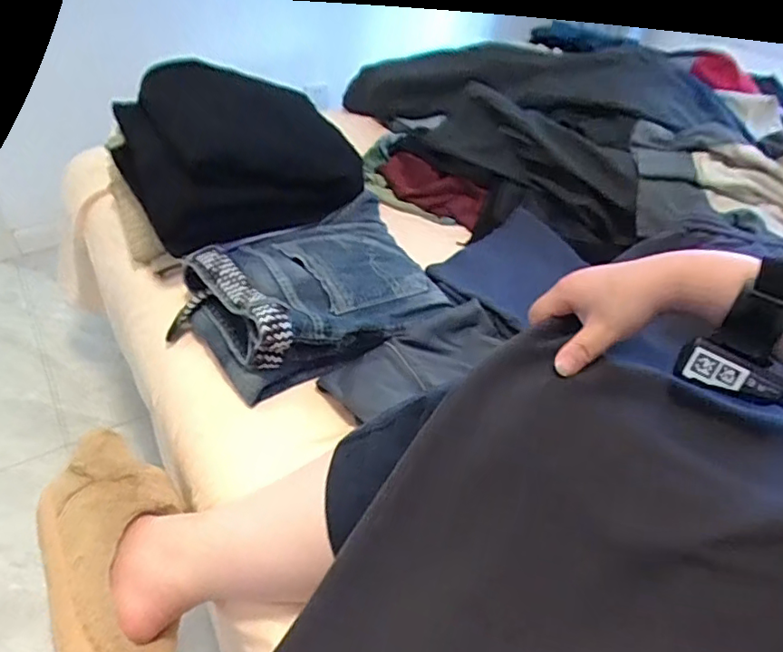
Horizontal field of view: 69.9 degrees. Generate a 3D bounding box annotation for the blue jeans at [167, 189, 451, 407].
[{"bbox_3d":[-0.101,-0.056,0.759,0.339,0.091,0.256,-25,48,-30],"label":"blue jeans"}]

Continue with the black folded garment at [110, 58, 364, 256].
[{"bbox_3d":[-0.246,-0.274,0.888,0.334,0.169,0.311,-12,43,-18],"label":"black folded garment"}]

